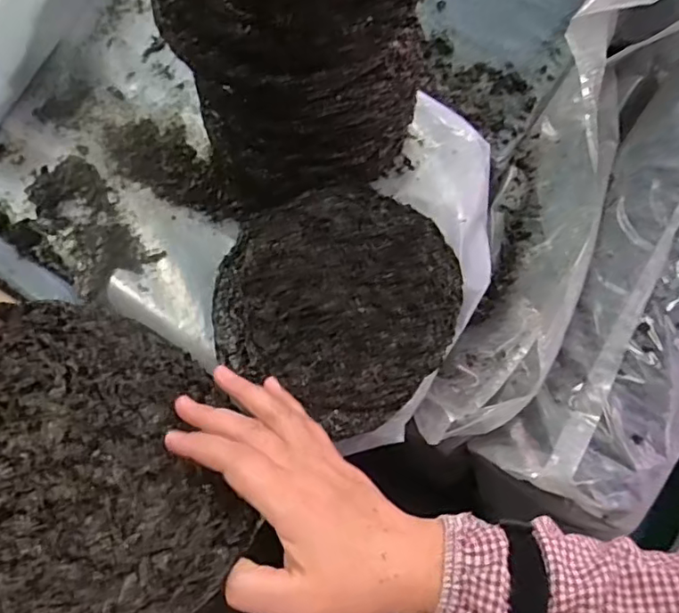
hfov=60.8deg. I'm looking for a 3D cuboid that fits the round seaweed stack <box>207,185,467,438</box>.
[{"bbox_3d":[0.000,-0.012,0.525,0.215,0.043,0.203,1,74,-2],"label":"round seaweed stack"}]

